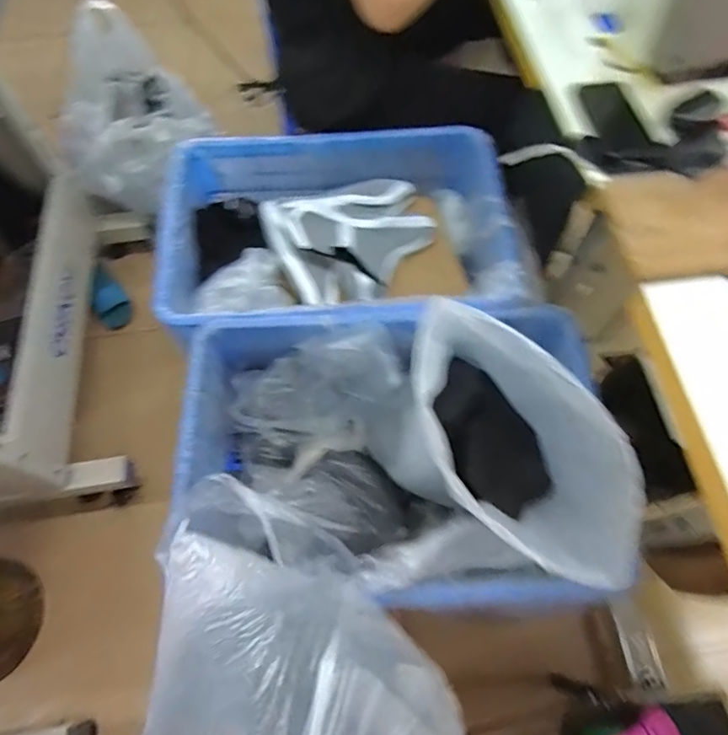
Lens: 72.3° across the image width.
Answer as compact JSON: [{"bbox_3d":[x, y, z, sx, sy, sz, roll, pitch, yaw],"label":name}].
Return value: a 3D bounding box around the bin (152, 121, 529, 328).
[{"bbox_3d":[-0.046,-0.237,0.978,0.616,0.213,0.435,-2,65,-1],"label":"bin"}]

